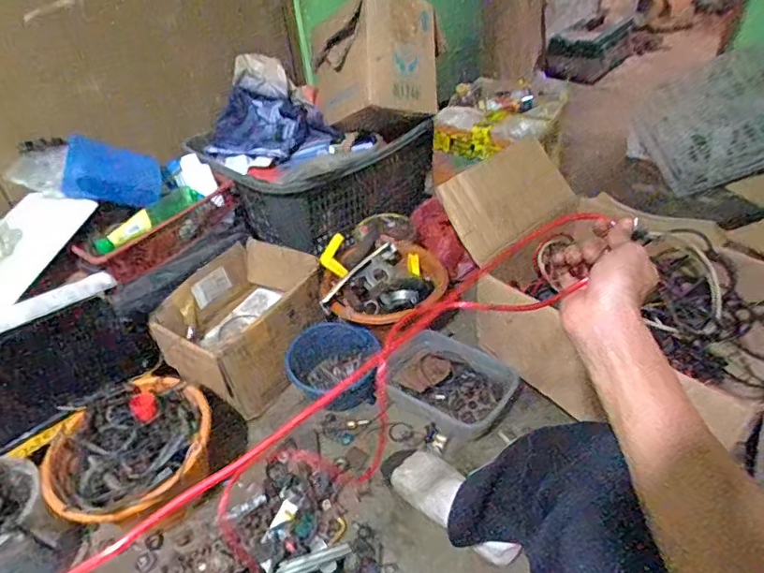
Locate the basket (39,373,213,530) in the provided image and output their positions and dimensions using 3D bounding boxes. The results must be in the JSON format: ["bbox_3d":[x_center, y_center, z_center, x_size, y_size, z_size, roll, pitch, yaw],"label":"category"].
[{"bbox_3d":[-0.399,0.287,0.861,0.247,0.180,0.242,-4,41,3],"label":"basket"}]

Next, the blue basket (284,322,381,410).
[{"bbox_3d":[-0.086,0.156,1.048,0.179,0.106,0.156,24,49,30],"label":"blue basket"}]

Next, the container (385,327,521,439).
[{"bbox_3d":[0.130,0.189,1.022,0.236,0.058,0.182,31,53,35],"label":"container"}]

